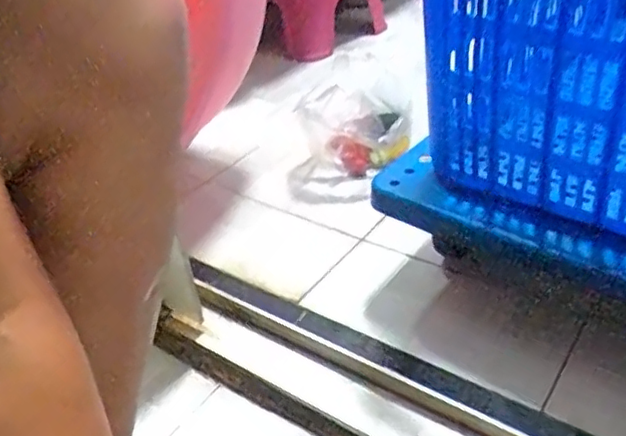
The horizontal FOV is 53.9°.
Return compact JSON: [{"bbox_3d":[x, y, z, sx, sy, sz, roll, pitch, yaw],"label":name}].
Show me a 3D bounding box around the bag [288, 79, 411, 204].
[{"bbox_3d":[0.049,-0.106,0.915,0.180,0.145,0.106,-1,35,7],"label":"bag"}]

